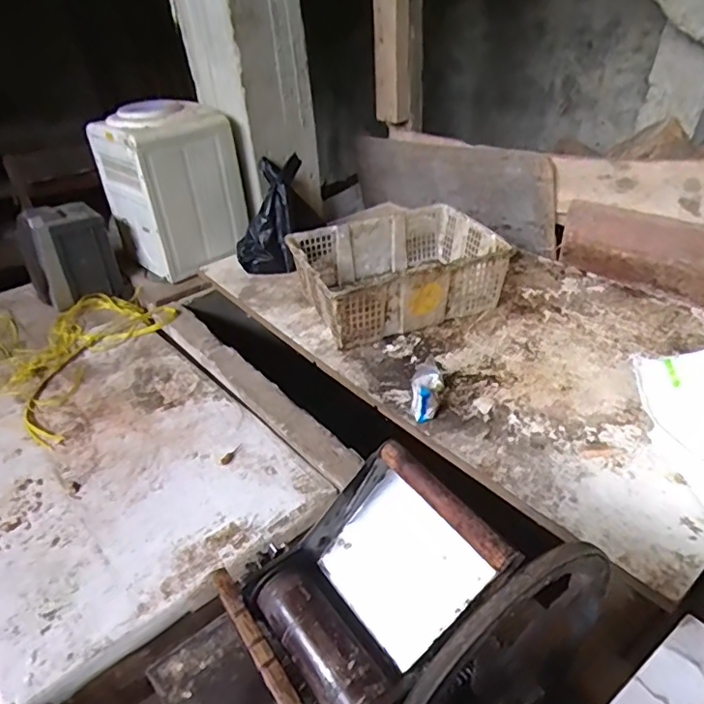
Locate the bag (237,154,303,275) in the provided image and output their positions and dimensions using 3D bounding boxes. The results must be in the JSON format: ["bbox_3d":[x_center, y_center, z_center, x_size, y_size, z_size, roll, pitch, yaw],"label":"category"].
[{"bbox_3d":[-0.222,-0.391,1.567,0.168,0.346,0.103,15,4,26],"label":"bag"}]

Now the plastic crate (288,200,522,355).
[{"bbox_3d":[0.113,-0.205,1.392,0.471,0.169,0.334,-17,36,-16],"label":"plastic crate"}]

